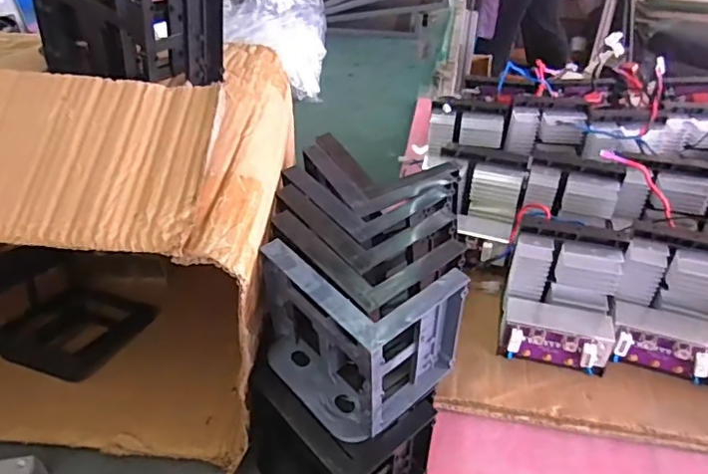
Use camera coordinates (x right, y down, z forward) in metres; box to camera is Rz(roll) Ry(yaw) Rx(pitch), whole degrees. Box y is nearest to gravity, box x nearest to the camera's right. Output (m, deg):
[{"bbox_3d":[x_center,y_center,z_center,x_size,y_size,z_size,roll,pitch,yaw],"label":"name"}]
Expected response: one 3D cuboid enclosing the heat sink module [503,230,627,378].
[{"bbox_3d":[0.202,0.067,0.547,0.107,0.104,0.091,9,40,11],"label":"heat sink module"}]

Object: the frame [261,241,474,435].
[{"bbox_3d":[-0.001,0.059,0.405,0.121,0.107,0.099,32,48,33],"label":"frame"}]

